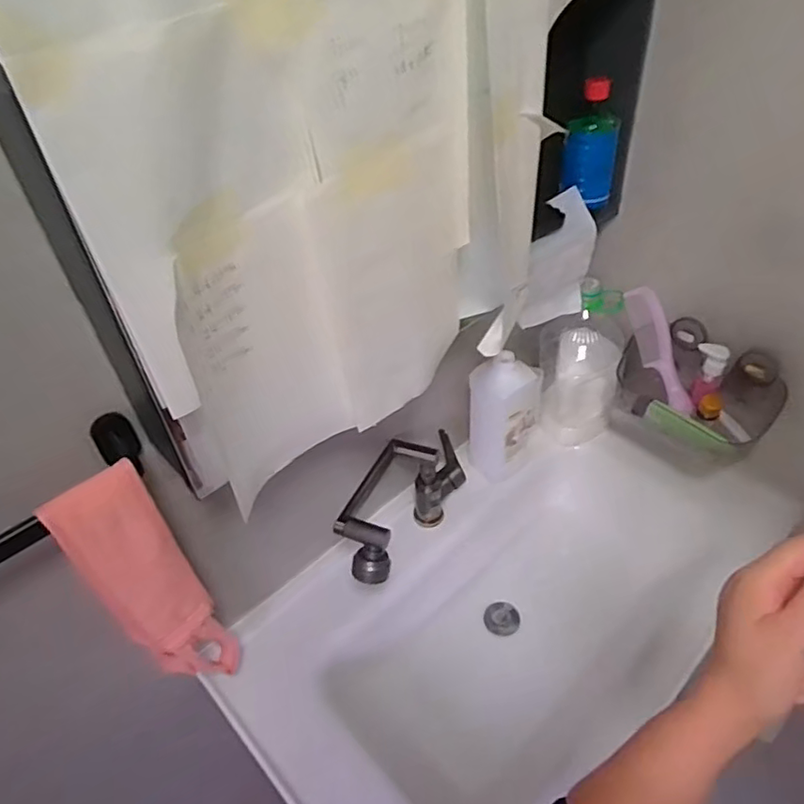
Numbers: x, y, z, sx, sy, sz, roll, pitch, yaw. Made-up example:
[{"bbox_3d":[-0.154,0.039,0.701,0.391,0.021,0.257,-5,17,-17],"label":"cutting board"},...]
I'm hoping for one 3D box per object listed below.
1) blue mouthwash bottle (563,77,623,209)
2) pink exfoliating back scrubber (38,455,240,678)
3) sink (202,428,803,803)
[{"bbox_3d":[0.261,-0.352,0.823,0.067,0.154,0.067,12,44,17],"label":"blue mouthwash bottle"},{"bbox_3d":[-0.254,0.206,0.637,0.086,0.366,0.057,-31,48,-27],"label":"pink exfoliating back scrubber"},{"bbox_3d":[0.144,0.312,0.917,0.754,0.207,0.376,-33,49,-29],"label":"sink"}]

